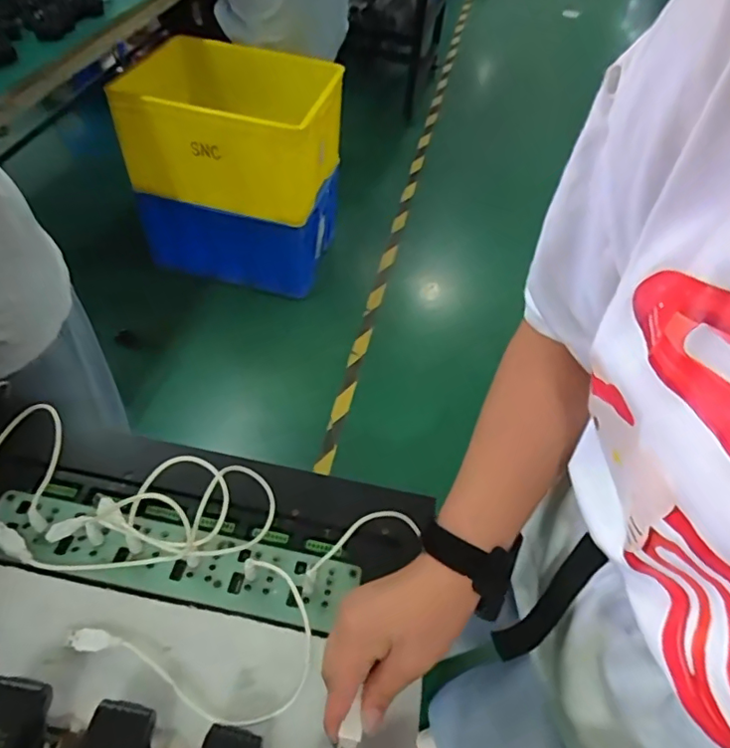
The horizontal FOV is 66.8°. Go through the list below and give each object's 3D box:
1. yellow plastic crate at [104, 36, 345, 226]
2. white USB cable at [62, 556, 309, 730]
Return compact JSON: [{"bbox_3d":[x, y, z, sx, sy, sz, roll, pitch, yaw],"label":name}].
[{"bbox_3d":[-0.372,-0.716,1.641,0.555,0.353,0.451,8,49,2],"label":"yellow plastic crate"},{"bbox_3d":[-0.118,0.212,0.416,0.162,0.039,0.121,-22,55,-22],"label":"white USB cable"}]

